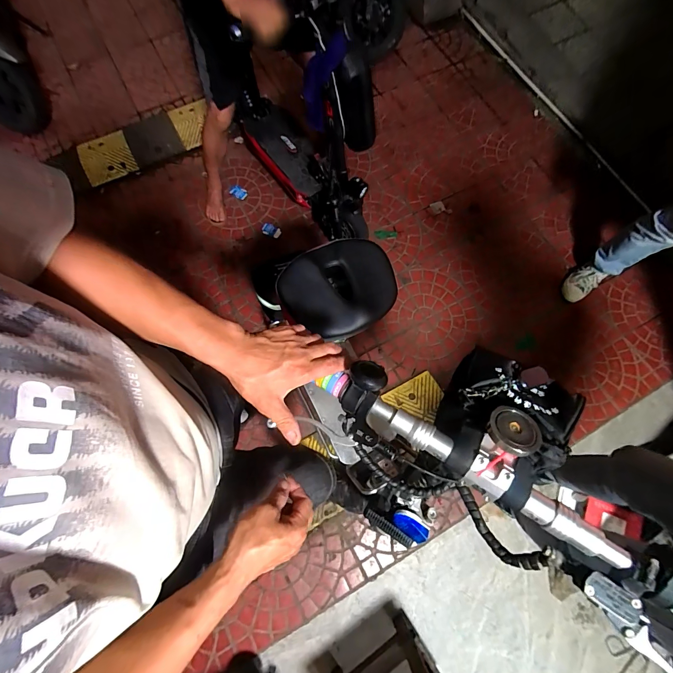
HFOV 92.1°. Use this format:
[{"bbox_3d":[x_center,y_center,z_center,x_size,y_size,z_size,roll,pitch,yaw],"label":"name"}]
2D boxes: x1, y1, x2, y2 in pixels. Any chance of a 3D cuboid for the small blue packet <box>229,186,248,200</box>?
[{"bbox_3d":[-0.483,-0.718,1.608,0.091,0.029,0.061,31,76,7],"label":"small blue packet"}]

